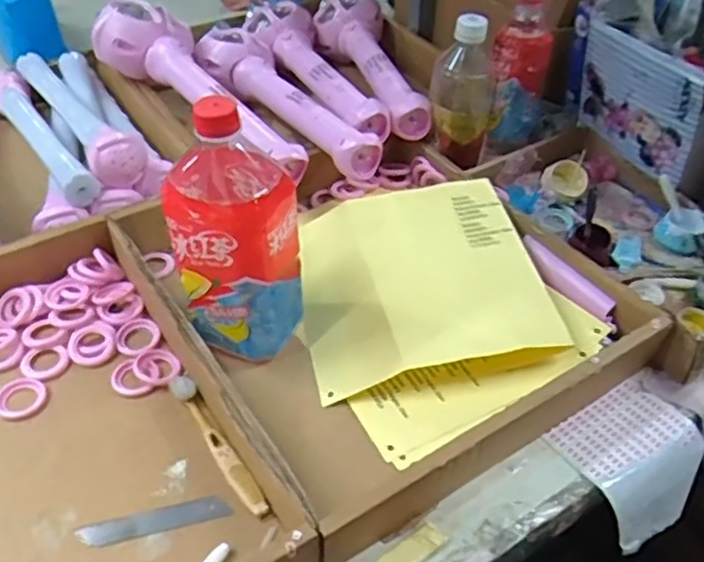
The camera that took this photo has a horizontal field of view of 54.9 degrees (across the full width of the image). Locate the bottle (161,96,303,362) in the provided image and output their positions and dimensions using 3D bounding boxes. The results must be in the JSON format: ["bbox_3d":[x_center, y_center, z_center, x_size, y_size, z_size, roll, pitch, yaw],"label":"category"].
[{"bbox_3d":[-0.092,-0.040,0.527,0.093,0.216,0.097,-9,45,-12],"label":"bottle"}]

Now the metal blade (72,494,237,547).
[{"bbox_3d":[-0.137,0.167,0.470,0.103,0.004,0.017,-11,43,-5],"label":"metal blade"}]

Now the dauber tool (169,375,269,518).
[{"bbox_3d":[-0.101,0.120,0.507,0.016,0.010,0.137,-25,51,-27],"label":"dauber tool"}]

